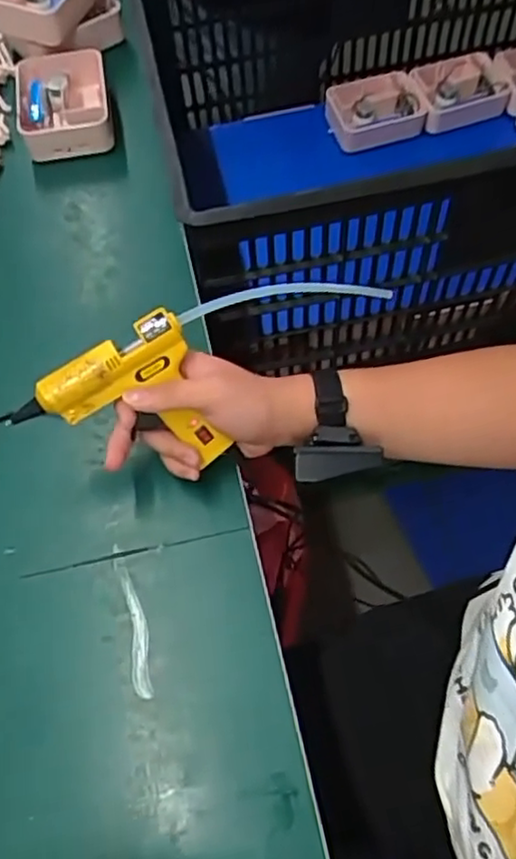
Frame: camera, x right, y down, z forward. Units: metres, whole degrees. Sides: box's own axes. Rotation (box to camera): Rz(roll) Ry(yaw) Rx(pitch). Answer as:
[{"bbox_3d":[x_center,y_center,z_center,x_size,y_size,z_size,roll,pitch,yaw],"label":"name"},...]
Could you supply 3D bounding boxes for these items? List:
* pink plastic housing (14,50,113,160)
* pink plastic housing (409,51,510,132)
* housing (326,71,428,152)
[{"bbox_3d":[-0.218,-0.370,0.759,0.099,0.039,0.126,-9,65,-4],"label":"pink plastic housing"},{"bbox_3d":[0.288,-0.499,0.982,0.125,0.038,0.103,-15,62,-6],"label":"pink plastic housing"},{"bbox_3d":[0.173,-0.462,0.974,0.138,0.040,0.109,-14,62,-5],"label":"housing"}]

